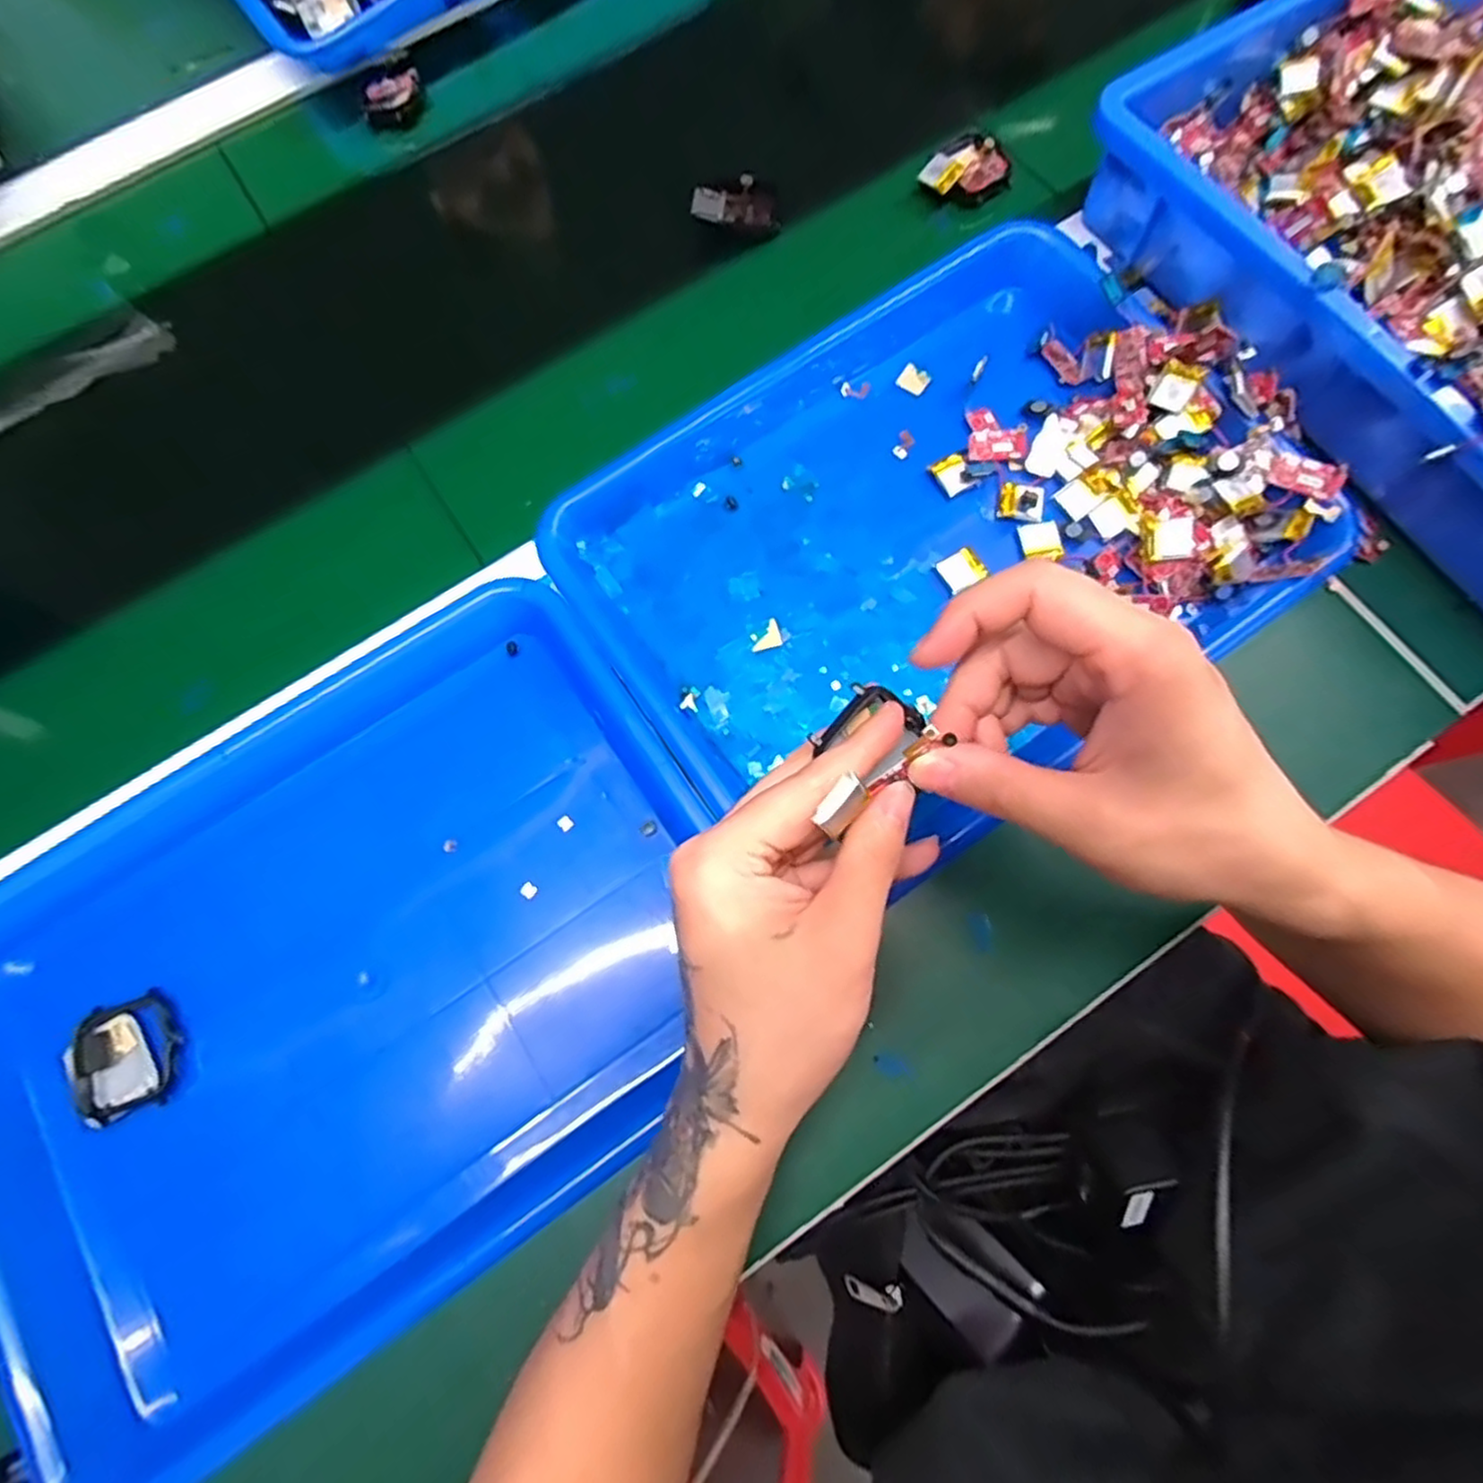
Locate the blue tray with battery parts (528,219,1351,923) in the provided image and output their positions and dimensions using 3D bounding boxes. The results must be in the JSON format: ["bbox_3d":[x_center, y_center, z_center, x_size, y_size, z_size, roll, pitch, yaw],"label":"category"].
[{"bbox_3d":[0.093,-0.108,0.348,0.335,0.038,0.257,-34,79,-7],"label":"blue tray with battery parts"}]

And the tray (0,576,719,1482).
[{"bbox_3d":[-0.167,0.102,0.312,0.329,0.042,0.255,-35,77,-7],"label":"tray"}]

